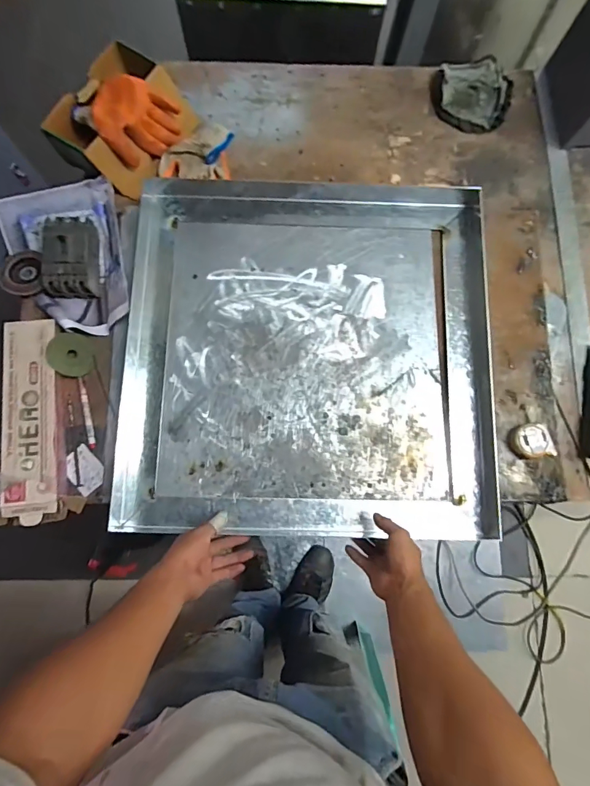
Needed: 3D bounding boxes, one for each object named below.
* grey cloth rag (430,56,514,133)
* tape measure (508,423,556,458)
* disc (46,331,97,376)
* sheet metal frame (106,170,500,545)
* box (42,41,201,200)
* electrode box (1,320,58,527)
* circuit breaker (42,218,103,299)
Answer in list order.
[{"bbox_3d":[0.370,-0.631,0.867,0.161,0.027,0.168,23,79,3],"label":"grey cloth rag"},{"bbox_3d":[0.404,0.081,0.706,0.059,0.029,0.058,-10,79,-4],"label":"tape measure"},{"bbox_3d":[-0.391,-0.067,0.726,0.072,0.006,0.074,1,88,-28],"label":"disc"},{"bbox_3d":[0.029,-0.085,0.737,0.635,0.086,0.647,2,76,-1],"label":"sheet metal frame"},{"bbox_3d":[-0.329,-0.528,0.793,0.200,0.097,0.241,30,79,4],"label":"box"},{"bbox_3d":[-0.436,0.041,0.686,0.075,0.031,0.326,-5,79,-3],"label":"electrode box"},{"bbox_3d":[-0.395,-0.241,0.731,0.082,0.071,0.134,-6,79,-3],"label":"circuit breaker"}]

